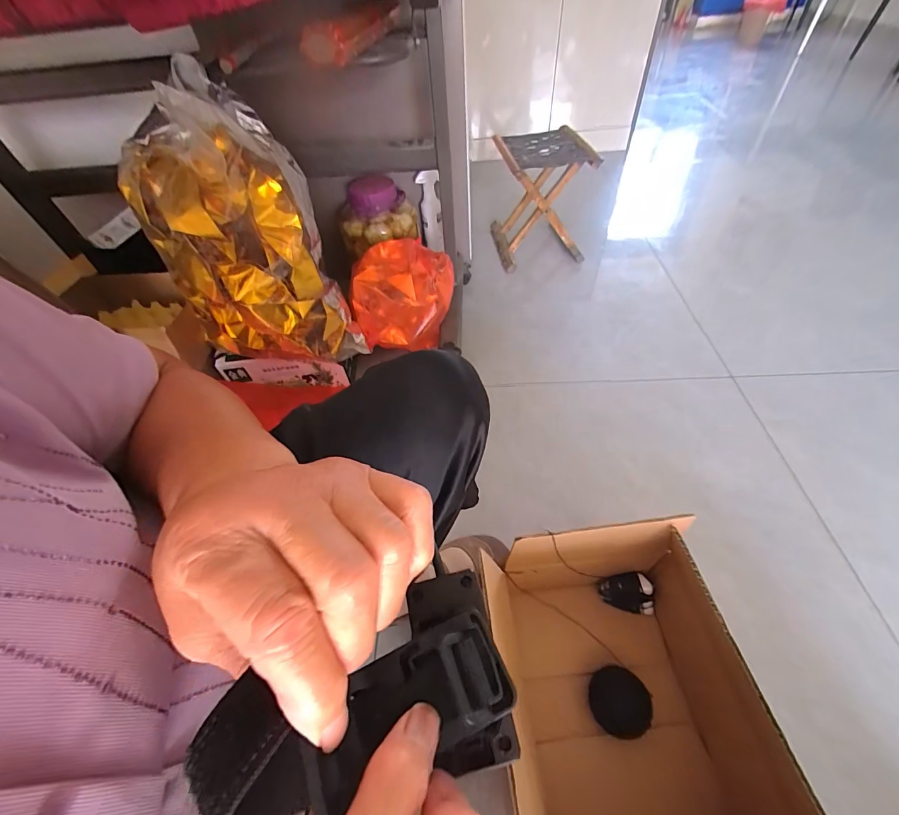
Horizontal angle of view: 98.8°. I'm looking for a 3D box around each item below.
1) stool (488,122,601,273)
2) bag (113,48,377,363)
[{"bbox_3d":[0.282,-0.657,1.243,0.253,0.327,0.288,-8,50,-1],"label":"stool"},{"bbox_3d":[-0.378,-0.294,0.722,0.269,0.436,0.232,-31,54,-18],"label":"bag"}]

